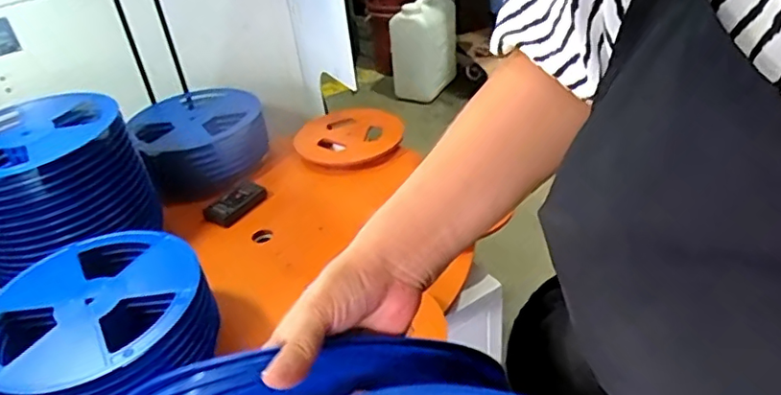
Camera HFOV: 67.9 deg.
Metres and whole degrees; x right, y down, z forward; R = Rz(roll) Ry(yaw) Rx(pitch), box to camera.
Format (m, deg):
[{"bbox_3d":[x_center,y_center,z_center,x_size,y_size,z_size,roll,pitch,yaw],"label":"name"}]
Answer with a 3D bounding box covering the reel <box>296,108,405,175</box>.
[{"bbox_3d":[-0.112,-0.150,1.457,0.270,0.038,0.232,4,48,21],"label":"reel"}]

